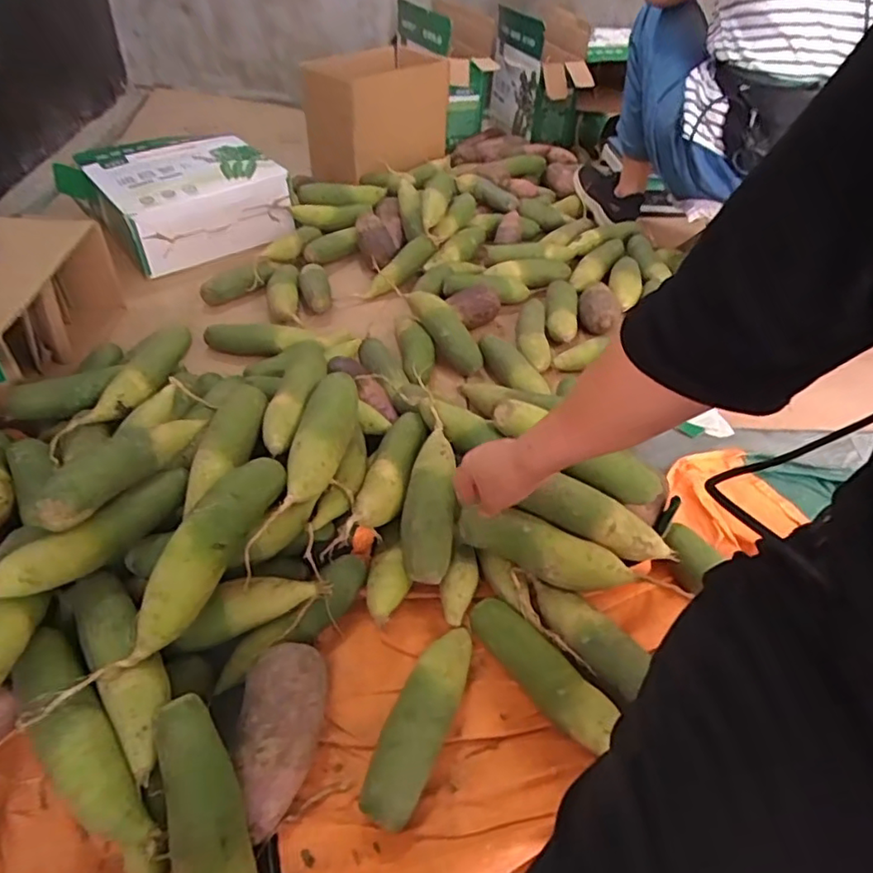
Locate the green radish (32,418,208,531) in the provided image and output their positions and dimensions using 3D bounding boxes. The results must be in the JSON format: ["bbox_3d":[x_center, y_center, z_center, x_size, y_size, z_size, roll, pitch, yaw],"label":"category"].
[{"bbox_3d":[-0.335,0.022,0.625,0.054,0.048,0.213,17,30,14],"label":"green radish"}]

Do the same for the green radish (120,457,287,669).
[{"bbox_3d":[-0.219,0.109,0.582,0.049,0.060,0.228,16,45,13],"label":"green radish"}]

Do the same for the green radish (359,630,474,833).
[{"bbox_3d":[-0.012,0.268,0.578,0.059,0.050,0.196,19,46,16],"label":"green radish"}]

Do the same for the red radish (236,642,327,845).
[{"bbox_3d":[-0.142,0.272,0.546,0.075,0.073,0.158,-2,43,-6],"label":"red radish"}]

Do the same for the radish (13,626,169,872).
[{"bbox_3d":[-0.303,0.269,0.509,0.057,0.079,0.233,-32,54,-32],"label":"radish"}]

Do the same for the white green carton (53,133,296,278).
[{"bbox_3d":[-0.574,-0.528,1.311,0.395,0.149,0.363,-27,51,-28],"label":"white green carton"}]

